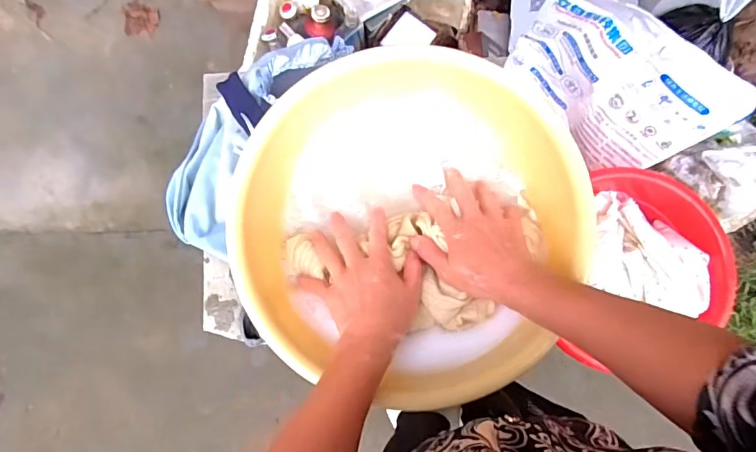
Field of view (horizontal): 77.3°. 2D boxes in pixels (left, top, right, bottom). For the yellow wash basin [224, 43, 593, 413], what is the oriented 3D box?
[{"bbox_3d":[0.033,-0.023,0.548,0.362,0.110,0.352,0,79,2],"label":"yellow wash basin"}]

